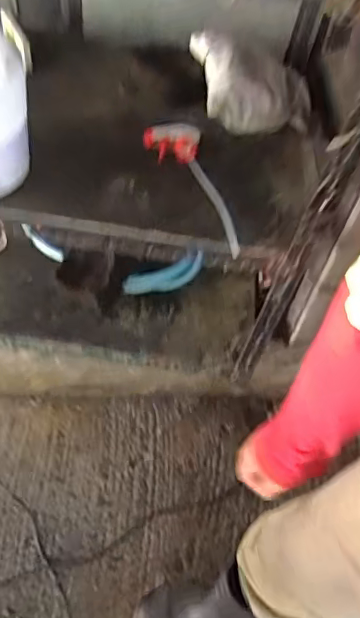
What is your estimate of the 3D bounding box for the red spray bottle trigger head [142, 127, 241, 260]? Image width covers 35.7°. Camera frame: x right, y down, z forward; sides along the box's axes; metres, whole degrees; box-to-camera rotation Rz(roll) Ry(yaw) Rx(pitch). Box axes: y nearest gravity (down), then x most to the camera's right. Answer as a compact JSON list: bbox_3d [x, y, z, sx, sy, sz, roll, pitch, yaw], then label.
[{"bbox_3d":[0.030,-0.193,0.868,0.092,0.070,0.262,-17,58,-18],"label":"red spray bottle trigger head"}]

